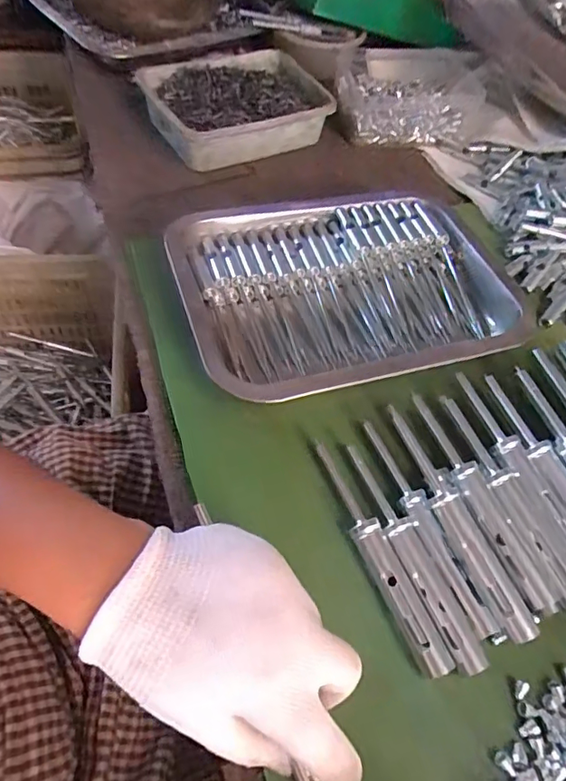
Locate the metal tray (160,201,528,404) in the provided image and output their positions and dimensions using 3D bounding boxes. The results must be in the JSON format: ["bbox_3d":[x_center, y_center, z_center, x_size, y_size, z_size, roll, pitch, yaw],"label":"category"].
[{"bbox_3d":[0.055,-0.084,0.406,0.263,0.040,0.190,-13,61,-15],"label":"metal tray"}]

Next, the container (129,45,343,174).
[{"bbox_3d":[-0.046,-0.297,0.537,0.188,0.041,0.133,-31,67,-23],"label":"container"}]

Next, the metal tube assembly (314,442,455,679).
[{"bbox_3d":[0.053,0.095,0.307,0.017,0.018,0.144,-19,63,-18],"label":"metal tube assembly"}]

